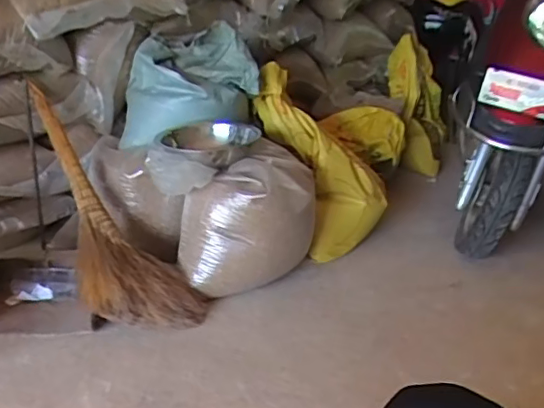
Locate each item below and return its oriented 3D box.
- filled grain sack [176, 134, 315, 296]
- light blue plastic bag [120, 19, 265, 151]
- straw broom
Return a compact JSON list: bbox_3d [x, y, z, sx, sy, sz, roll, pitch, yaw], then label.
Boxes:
[{"bbox_3d":[-0.060,0.031,1.624,0.352,0.336,0.315,5,21,2],"label":"filled grain sack"},{"bbox_3d":[-0.247,-0.362,1.744,0.409,0.333,0.223,-2,21,-15],"label":"light blue plastic bag"},{"bbox_3d":[-0.450,0.023,1.488,0.269,0.112,0.731,-21,70,-45],"label":"straw broom"}]

